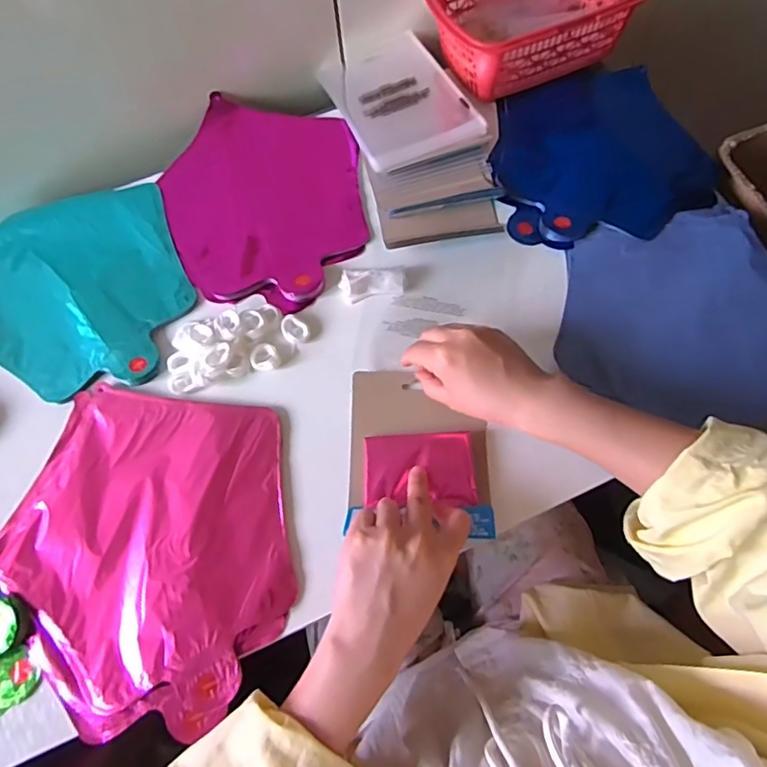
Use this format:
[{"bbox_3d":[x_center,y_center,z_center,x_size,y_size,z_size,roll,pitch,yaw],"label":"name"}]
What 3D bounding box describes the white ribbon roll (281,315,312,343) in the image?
[{"bbox_3d":[-0.080,-0.050,0.494,0.024,0.009,0.028,-19,69,-5],"label":"white ribbon roll"}]

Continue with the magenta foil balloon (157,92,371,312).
[{"bbox_3d":[-0.117,-0.192,0.548,0.199,0.016,0.251,-21,69,-5],"label":"magenta foil balloon"}]

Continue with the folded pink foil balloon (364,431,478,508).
[{"bbox_3d":[0.030,0.070,0.444,0.088,0.008,0.062,-4,68,1],"label":"folded pink foil balloon"}]

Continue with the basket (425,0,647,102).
[{"bbox_3d":[0.157,-0.404,0.589,0.220,0.065,0.149,-28,70,-8],"label":"basket"}]

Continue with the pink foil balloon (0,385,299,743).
[{"bbox_3d":[-0.189,0.128,0.429,0.225,0.008,0.250,-4,68,1],"label":"pink foil balloon"}]

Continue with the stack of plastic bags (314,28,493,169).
[{"bbox_3d":[0.013,-0.313,0.588,0.123,0.019,0.191,-23,69,-7],"label":"stack of plastic bags"}]

